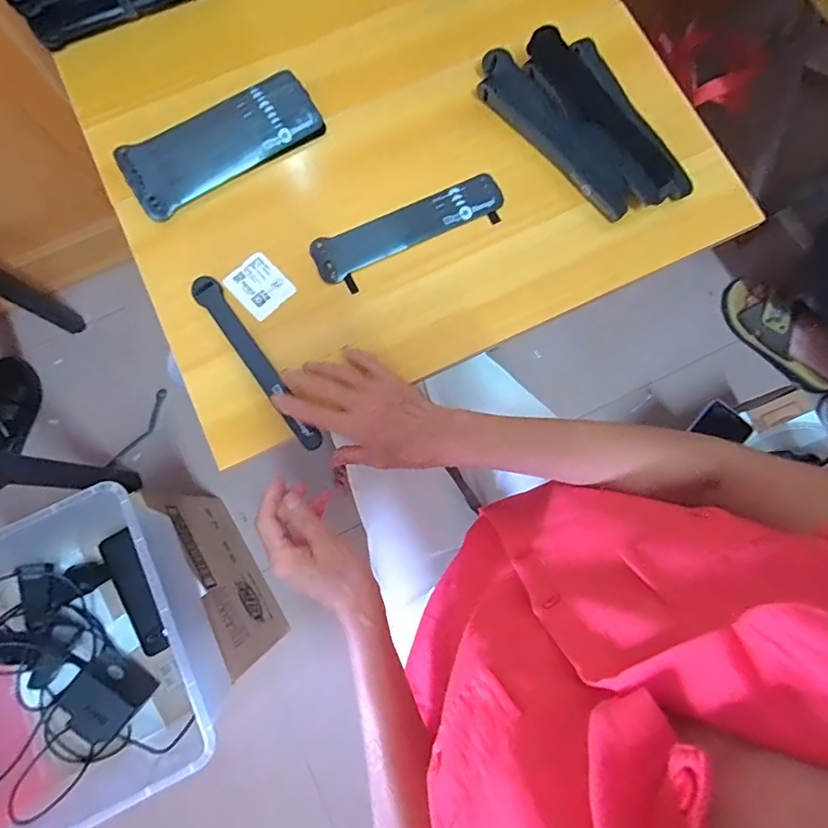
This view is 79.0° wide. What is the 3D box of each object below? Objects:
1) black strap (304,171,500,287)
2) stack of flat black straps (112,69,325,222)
[{"bbox_3d":[-0.006,-0.190,0.506,0.199,0.004,0.046,-25,81,-5],"label":"black strap"},{"bbox_3d":[-0.195,-0.277,0.513,0.199,0.016,0.080,-32,81,-6],"label":"stack of flat black straps"}]

